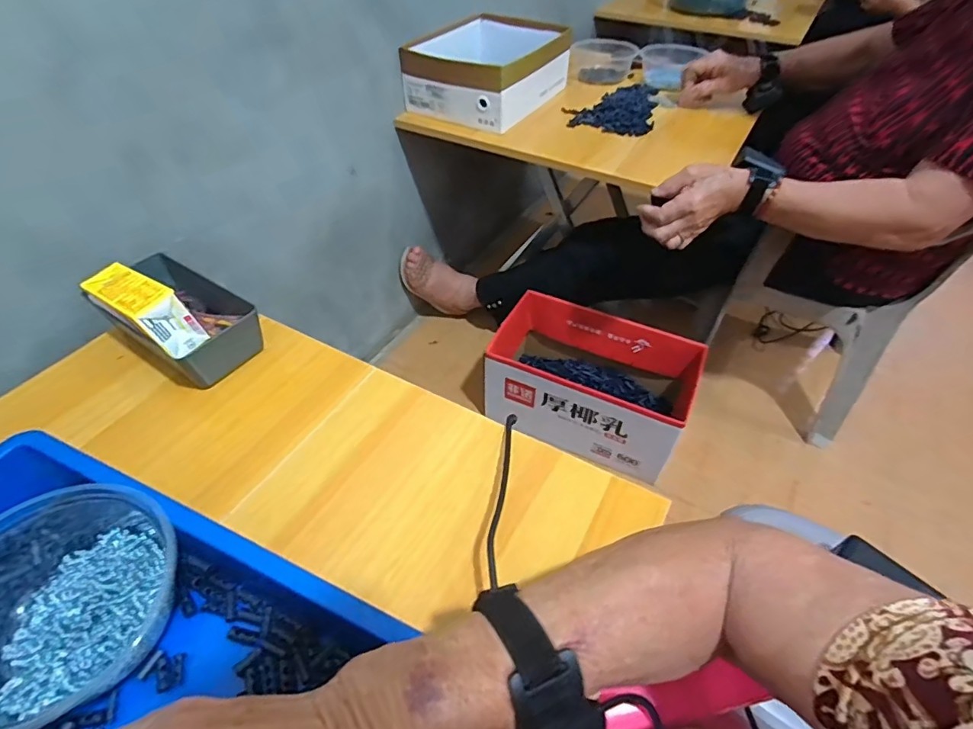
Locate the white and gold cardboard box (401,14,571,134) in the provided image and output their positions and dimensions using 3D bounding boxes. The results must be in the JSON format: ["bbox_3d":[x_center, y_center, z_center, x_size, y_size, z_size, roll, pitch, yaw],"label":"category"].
[{"bbox_3d":[0.013,-0.577,0.966,0.222,0.105,0.314,21,50,18],"label":"white and gold cardboard box"}]

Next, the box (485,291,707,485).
[{"bbox_3d":[0.207,0.039,1.006,0.374,0.194,0.225,20,50,18],"label":"box"}]

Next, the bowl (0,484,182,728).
[{"bbox_3d":[-0.275,0.141,0.306,0.147,0.051,0.133,21,50,18],"label":"bowl"}]

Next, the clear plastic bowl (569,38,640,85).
[{"bbox_3d":[0.258,-0.688,1.106,0.139,0.058,0.146,6,47,5],"label":"clear plastic bowl"}]

